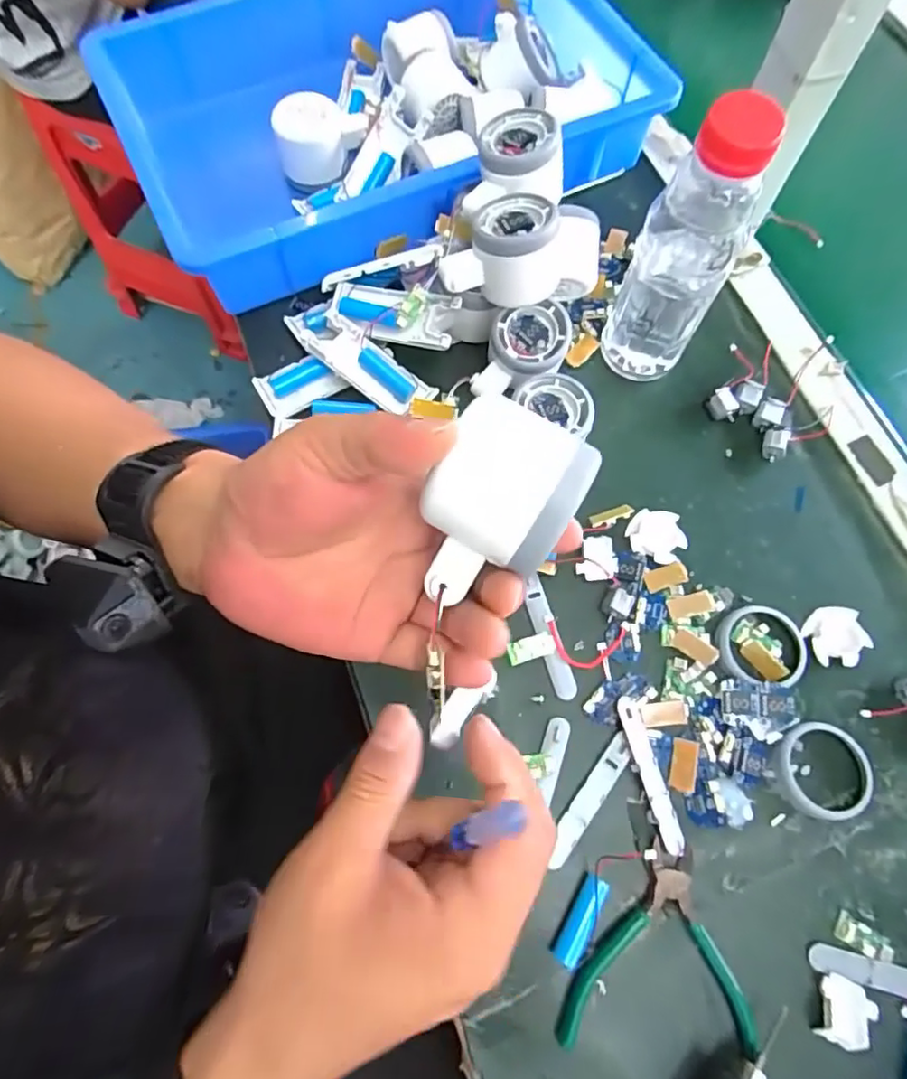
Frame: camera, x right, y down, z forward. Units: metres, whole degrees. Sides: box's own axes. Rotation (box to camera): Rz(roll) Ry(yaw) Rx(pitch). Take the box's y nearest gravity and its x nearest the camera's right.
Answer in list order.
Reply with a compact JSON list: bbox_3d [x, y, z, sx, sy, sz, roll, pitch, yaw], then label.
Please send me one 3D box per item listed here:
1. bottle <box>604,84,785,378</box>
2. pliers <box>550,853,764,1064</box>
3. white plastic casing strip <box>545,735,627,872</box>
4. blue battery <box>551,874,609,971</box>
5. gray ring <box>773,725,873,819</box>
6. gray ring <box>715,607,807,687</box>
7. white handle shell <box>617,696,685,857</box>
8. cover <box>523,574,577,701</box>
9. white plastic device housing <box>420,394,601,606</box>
[{"bbox_3d":[0.149,-0.186,0.399,0.064,0.201,0.058,19,72,8],"label":"bottle"},{"bbox_3d":[0.106,0.248,0.340,0.105,0.012,0.096,-15,71,-4],"label":"pliers"},{"bbox_3d":[0.086,0.164,0.375,0.015,0.004,0.088,36,75,13],"label":"white plastic casing strip"},{"bbox_3d":[0.076,0.224,0.347,0.018,0.014,0.050,28,74,10],"label":"blue battery"},{"bbox_3d":[0.237,0.148,0.379,0.060,0.011,0.057,0,71,1],"label":"gray ring"},{"bbox_3d":[0.211,0.072,0.405,0.059,0.008,0.053,7,71,4],"label":"gray ring"},{"bbox_3d":[0.125,0.149,0.378,0.017,0.007,0.093,-14,71,-4],"label":"white handle shell"},{"bbox_3d":[0.065,0.067,0.409,0.015,0.007,0.085,-16,71,-4],"label":"cover"},{"bbox_3d":[0.018,-0.012,0.230,0.050,0.045,0.070,29,74,11],"label":"white plastic device housing"}]

